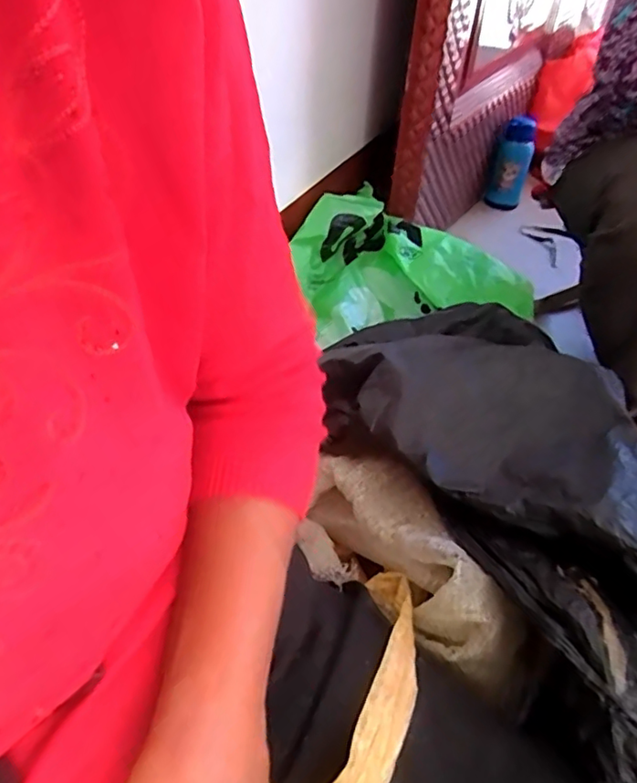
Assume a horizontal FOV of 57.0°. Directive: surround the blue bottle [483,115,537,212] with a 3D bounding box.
[{"bbox_3d":[0.450,-0.521,1.381,0.084,0.206,0.085,16,46,13],"label":"blue bottle"}]

